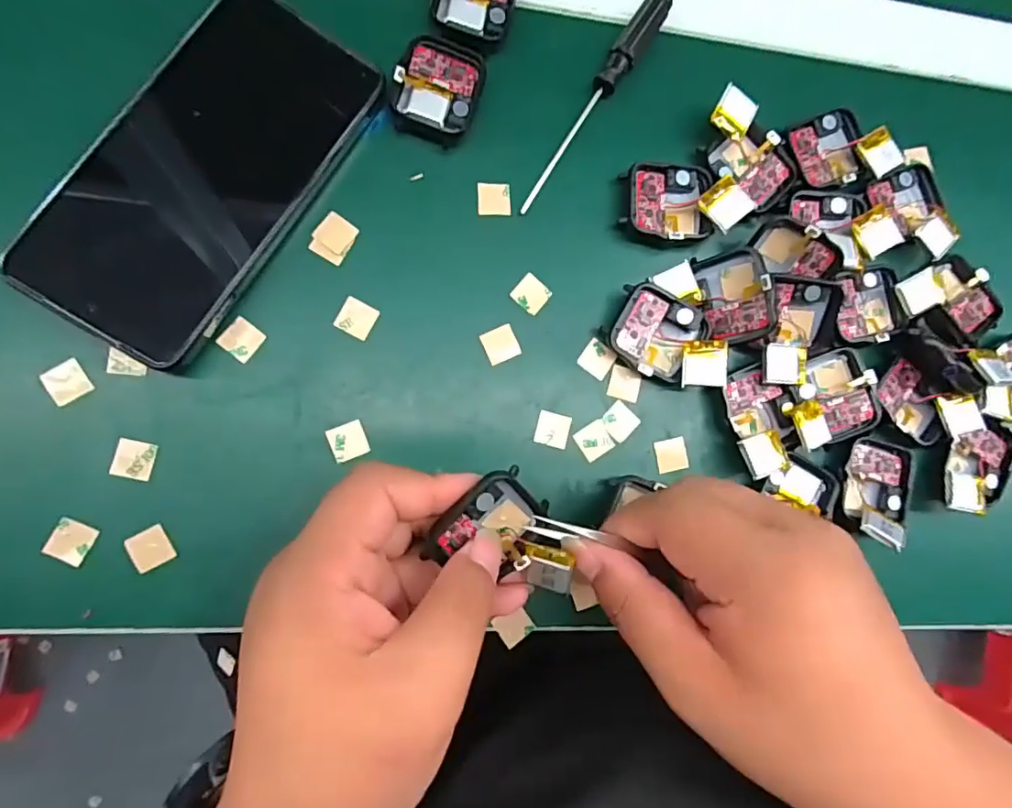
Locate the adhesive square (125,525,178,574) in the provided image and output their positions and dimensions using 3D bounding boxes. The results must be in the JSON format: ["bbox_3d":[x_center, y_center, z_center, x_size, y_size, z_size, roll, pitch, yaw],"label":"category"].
[{"bbox_3d":[-0.146,0.059,0.229,0.015,0.004,0.015,-29,91,-10],"label":"adhesive square"}]

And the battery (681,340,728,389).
[{"bbox_3d":[0.092,-0.019,0.259,0.020,0.004,0.021,1,90,13],"label":"battery"}]

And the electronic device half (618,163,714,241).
[{"bbox_3d":[0.079,-0.097,0.272,0.044,0.010,0.037,1,86,-9],"label":"electronic device half"}]

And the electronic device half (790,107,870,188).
[{"bbox_3d":[0.166,-0.130,0.288,0.040,0.010,0.038,-20,90,-10],"label":"electronic device half"}]

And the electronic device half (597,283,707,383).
[{"bbox_3d":[0.070,-0.033,0.265,0.044,0.014,0.038,30,83,-6],"label":"electronic device half"}]

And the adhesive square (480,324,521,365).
[{"bbox_3d":[-0.002,-0.028,0.259,0.016,0.004,0.016,-23,90,-10],"label":"adhesive square"}]

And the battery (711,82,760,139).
[{"bbox_3d":[0.112,-0.142,0.272,0.020,0.004,0.021,24,94,-15],"label":"battery"}]

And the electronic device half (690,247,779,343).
[{"bbox_3d":[0.108,-0.052,0.263,0.009,0.032,0.044,0,75,-47],"label":"electronic device half"}]

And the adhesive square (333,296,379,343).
[{"bbox_3d":[-0.067,-0.038,0.250,0.016,0.004,0.016,26,83,-6],"label":"adhesive square"}]

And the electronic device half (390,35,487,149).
[{"bbox_3d":[-0.031,-0.145,0.258,0.036,0.008,0.046,16,84,-8],"label":"electronic device half"}]

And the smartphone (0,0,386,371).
[{"bbox_3d":[-0.125,-0.098,0.236,0.078,0.017,0.159,33,82,-6],"label":"smartphone"}]

